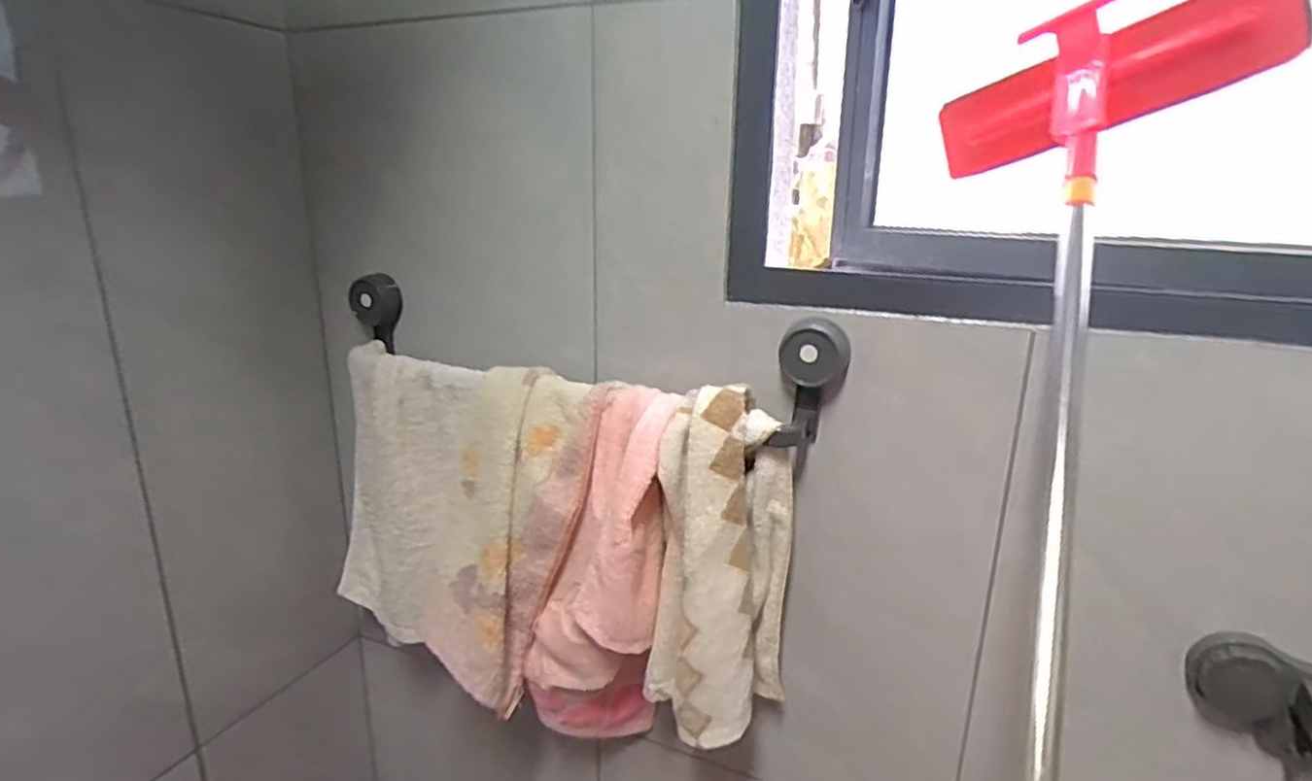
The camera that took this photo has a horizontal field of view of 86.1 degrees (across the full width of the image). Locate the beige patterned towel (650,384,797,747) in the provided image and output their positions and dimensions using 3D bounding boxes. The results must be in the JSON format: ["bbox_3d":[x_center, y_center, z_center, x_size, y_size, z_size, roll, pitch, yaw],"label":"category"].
[{"bbox_3d":[0.059,0.158,0.644,0.097,0.299,0.106,15,21,40],"label":"beige patterned towel"}]

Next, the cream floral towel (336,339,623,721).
[{"bbox_3d":[-0.225,0.134,0.764,0.369,0.321,0.124,15,21,40],"label":"cream floral towel"}]

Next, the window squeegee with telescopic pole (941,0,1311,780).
[{"bbox_3d":[0.204,0.180,0.480,0.080,1.162,0.287,34,-21,-31],"label":"window squeegee with telescopic pole"}]

